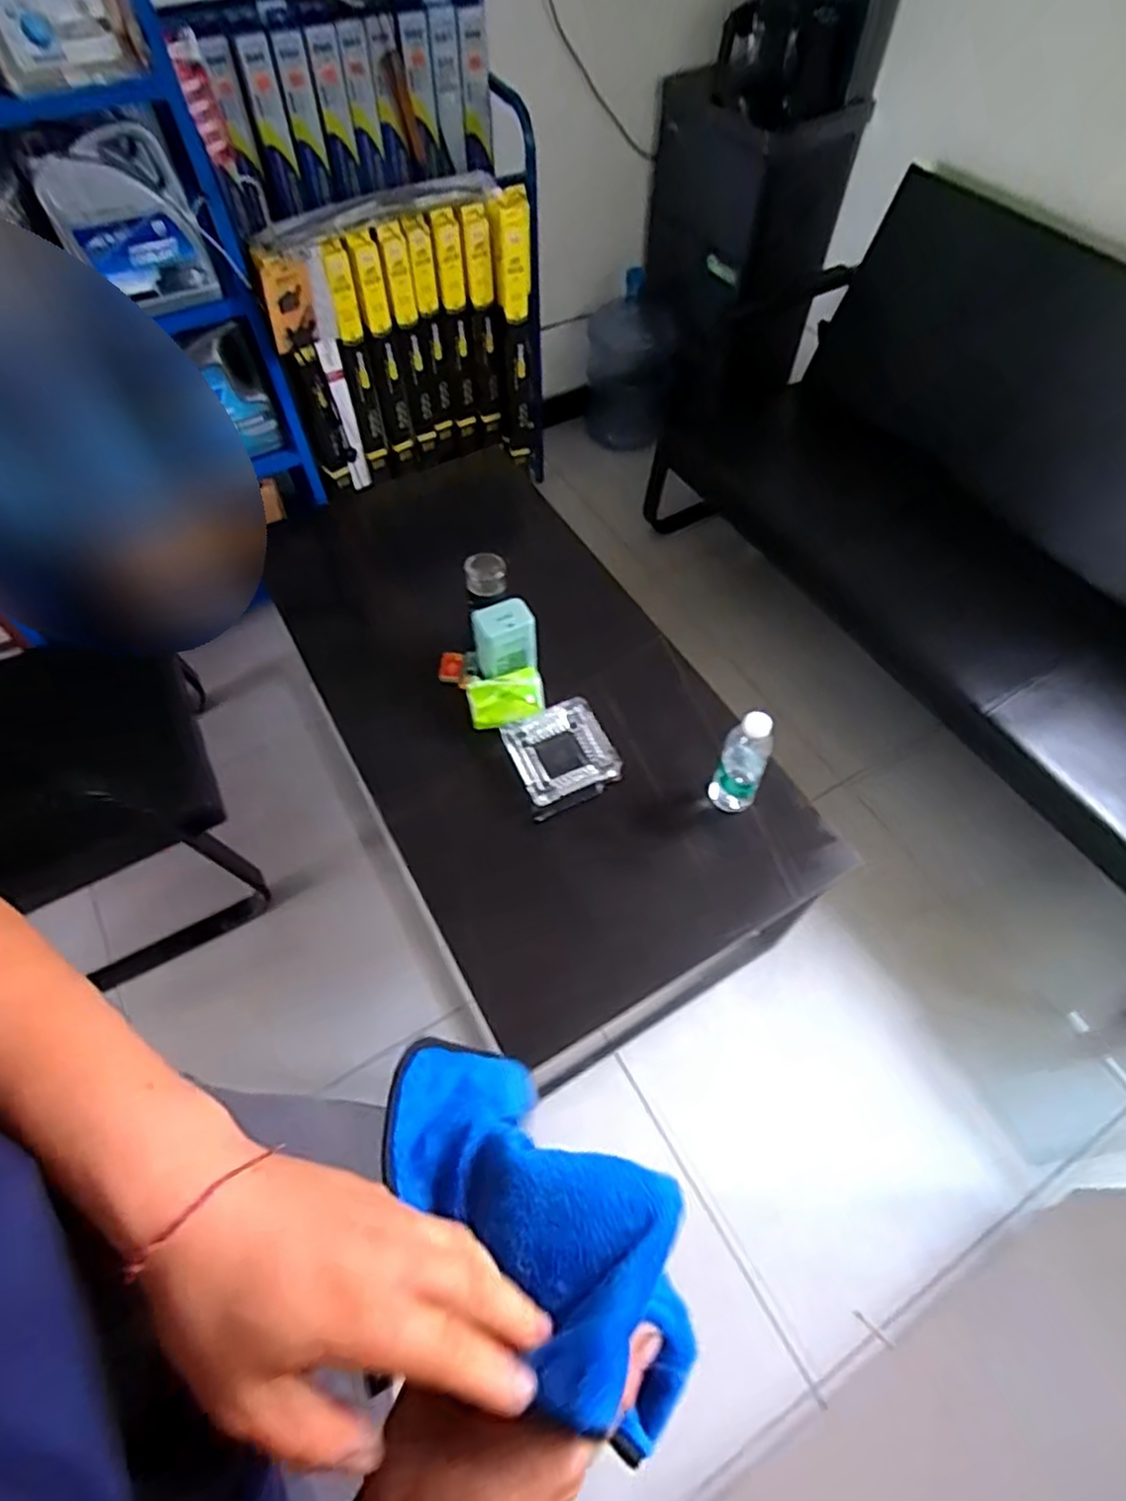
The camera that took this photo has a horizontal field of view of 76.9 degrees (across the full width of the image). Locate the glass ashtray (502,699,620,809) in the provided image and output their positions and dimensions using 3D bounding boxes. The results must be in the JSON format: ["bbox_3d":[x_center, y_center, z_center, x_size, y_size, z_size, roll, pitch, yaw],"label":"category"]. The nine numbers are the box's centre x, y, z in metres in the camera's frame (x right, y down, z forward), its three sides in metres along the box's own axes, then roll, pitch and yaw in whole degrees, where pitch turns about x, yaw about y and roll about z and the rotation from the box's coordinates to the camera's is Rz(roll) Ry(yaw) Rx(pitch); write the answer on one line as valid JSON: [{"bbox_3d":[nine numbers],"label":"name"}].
[{"bbox_3d":[0.001,0.003,1.171,0.163,0.040,0.159,-20,59,-13],"label":"glass ashtray"}]

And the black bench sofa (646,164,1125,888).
[{"bbox_3d":[0.986,-0.486,1.572,0.770,0.743,1.917,-26,61,-16],"label":"black bench sofa"}]

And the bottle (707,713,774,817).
[{"bbox_3d":[0.262,0.018,1.042,0.070,0.212,0.067,21,59,13],"label":"bottle"}]

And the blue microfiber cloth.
[{"bbox_3d":[-0.015,0.242,0.390,0.095,0.076,0.206,-40,45,-23],"label":"blue microfiber cloth"}]

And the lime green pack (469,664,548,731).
[{"bbox_3d":[-0.095,-0.087,1.187,0.125,0.028,0.087,-12,91,-3],"label":"lime green pack"}]

